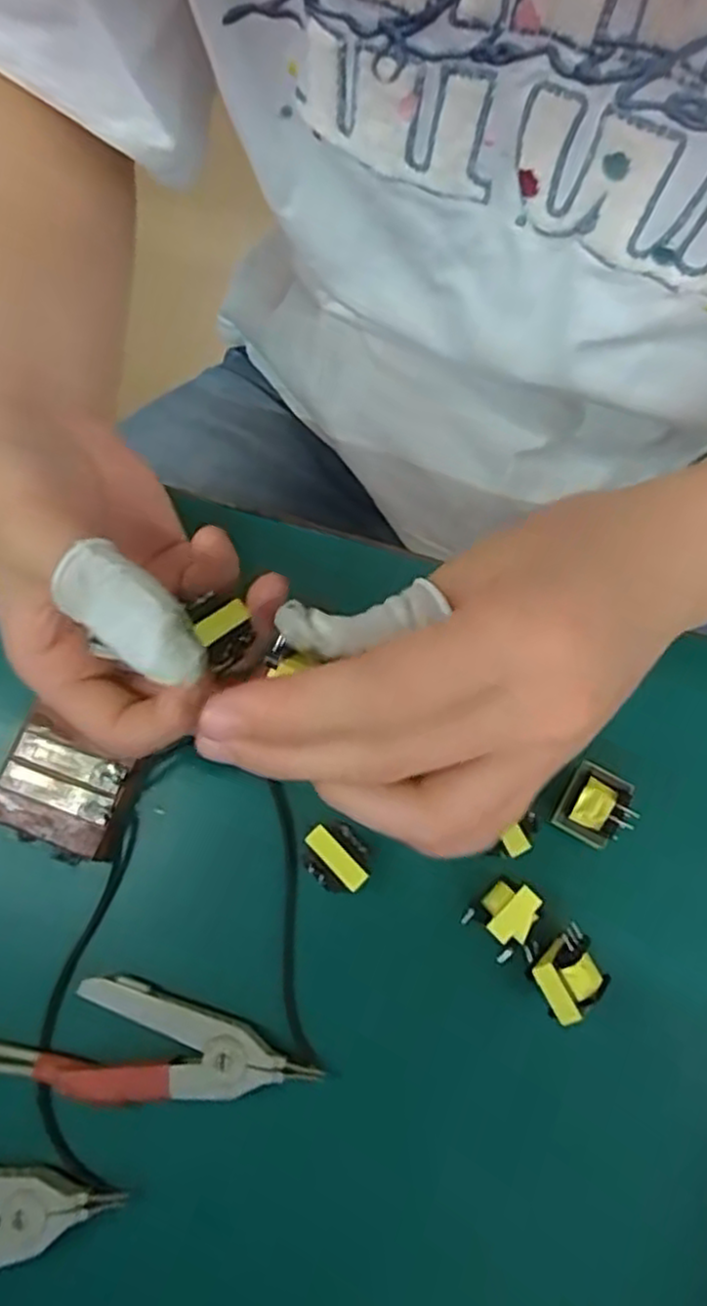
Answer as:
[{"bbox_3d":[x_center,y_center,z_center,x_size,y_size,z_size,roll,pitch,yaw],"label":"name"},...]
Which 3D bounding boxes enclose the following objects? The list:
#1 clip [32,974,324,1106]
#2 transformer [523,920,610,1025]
[{"bbox_3d":[-0.060,0.140,0.248,0.087,0.012,0.038,16,74,7],"label":"clip"},{"bbox_3d":[0.070,0.105,0.239,0.022,0.015,0.023,-28,74,-6],"label":"transformer"}]

